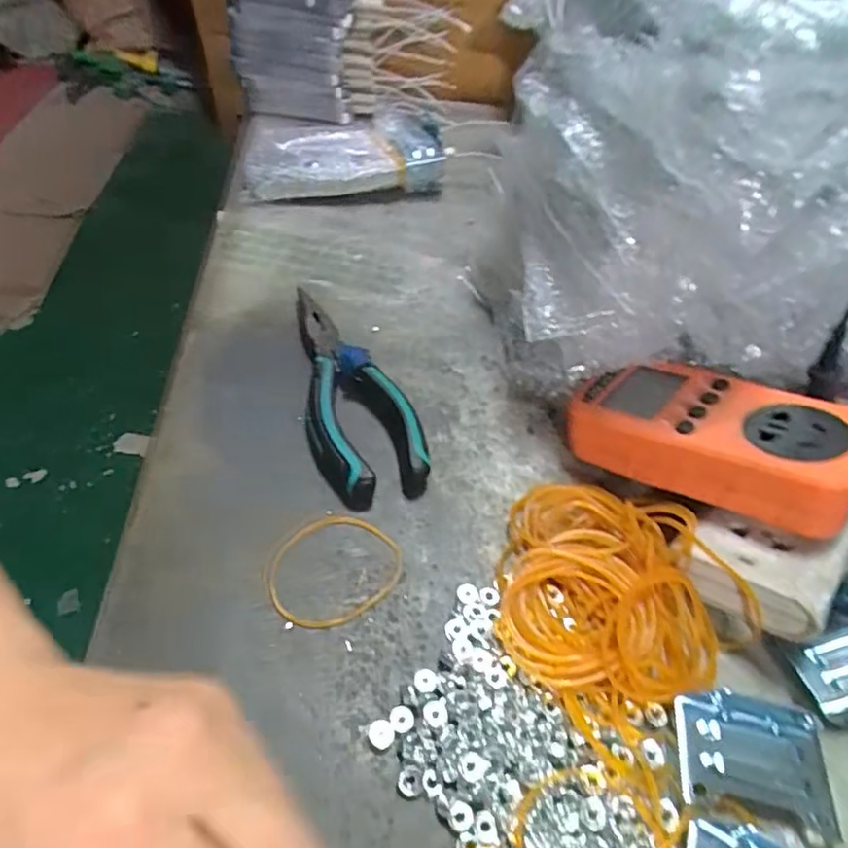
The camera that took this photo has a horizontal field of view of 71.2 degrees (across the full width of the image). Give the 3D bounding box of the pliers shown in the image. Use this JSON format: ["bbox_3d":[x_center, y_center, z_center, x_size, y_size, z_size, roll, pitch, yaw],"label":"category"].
[{"bbox_3d":[-0.041,-0.022,0.328,0.054,0.020,0.153,-10,50,-15],"label":"pliers"}]

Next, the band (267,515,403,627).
[{"bbox_3d":[-0.041,0.063,0.264,0.059,0.004,0.050,-33,60,-31],"label":"band"}]

